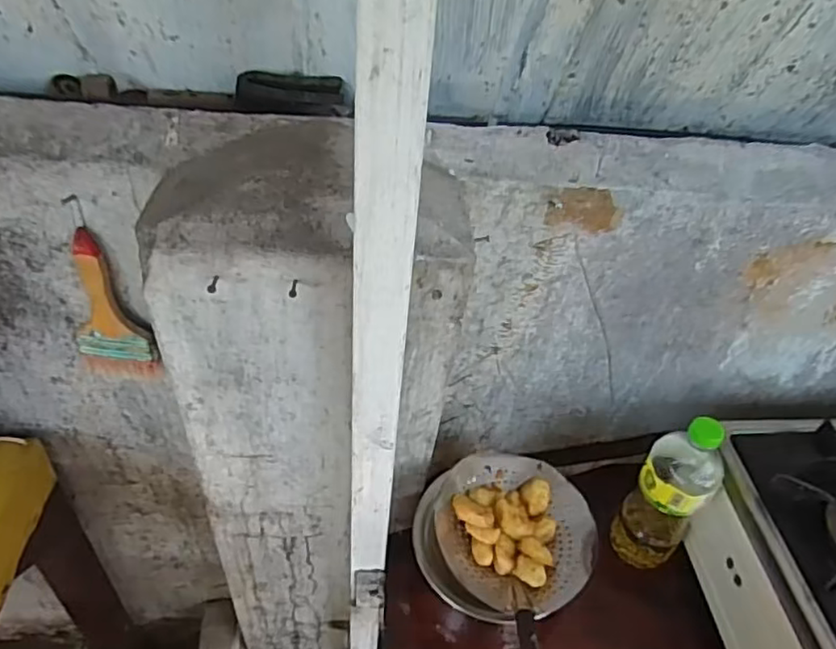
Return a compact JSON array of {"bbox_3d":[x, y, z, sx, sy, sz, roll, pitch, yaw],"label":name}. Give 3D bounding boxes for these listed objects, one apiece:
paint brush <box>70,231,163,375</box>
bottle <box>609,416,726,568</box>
[{"bbox_3d":[-0.330,-0.012,0.666,0.079,0.200,0.018,-1,44,-8],"label":"paint brush"},{"bbox_3d":[0.282,0.188,0.703,0.076,0.220,0.069,35,50,26],"label":"bottle"}]

